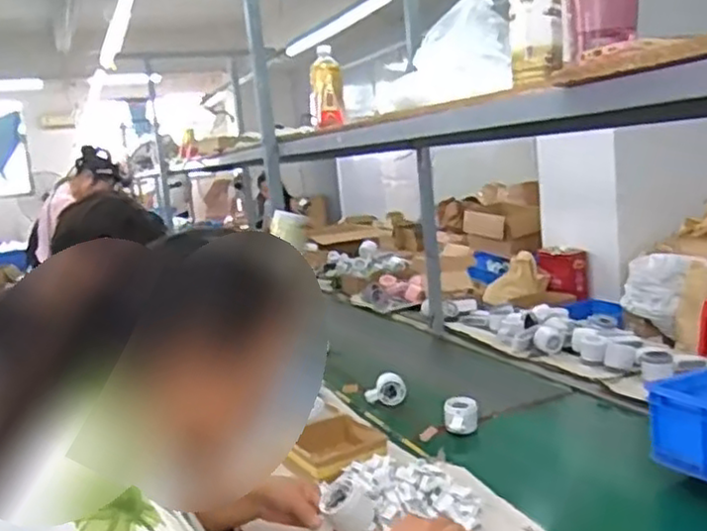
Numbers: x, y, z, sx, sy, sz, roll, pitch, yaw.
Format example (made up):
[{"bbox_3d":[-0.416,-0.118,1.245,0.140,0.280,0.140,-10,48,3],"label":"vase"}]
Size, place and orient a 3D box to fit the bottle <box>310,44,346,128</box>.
[{"bbox_3d":[-0.063,-0.395,1.572,0.073,0.164,0.076,-6,9,-4],"label":"bottle"}]

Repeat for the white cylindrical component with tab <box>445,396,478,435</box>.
[{"bbox_3d":[0.202,0.284,1.318,0.065,0.058,0.062,-4,9,6],"label":"white cylindrical component with tab"}]

